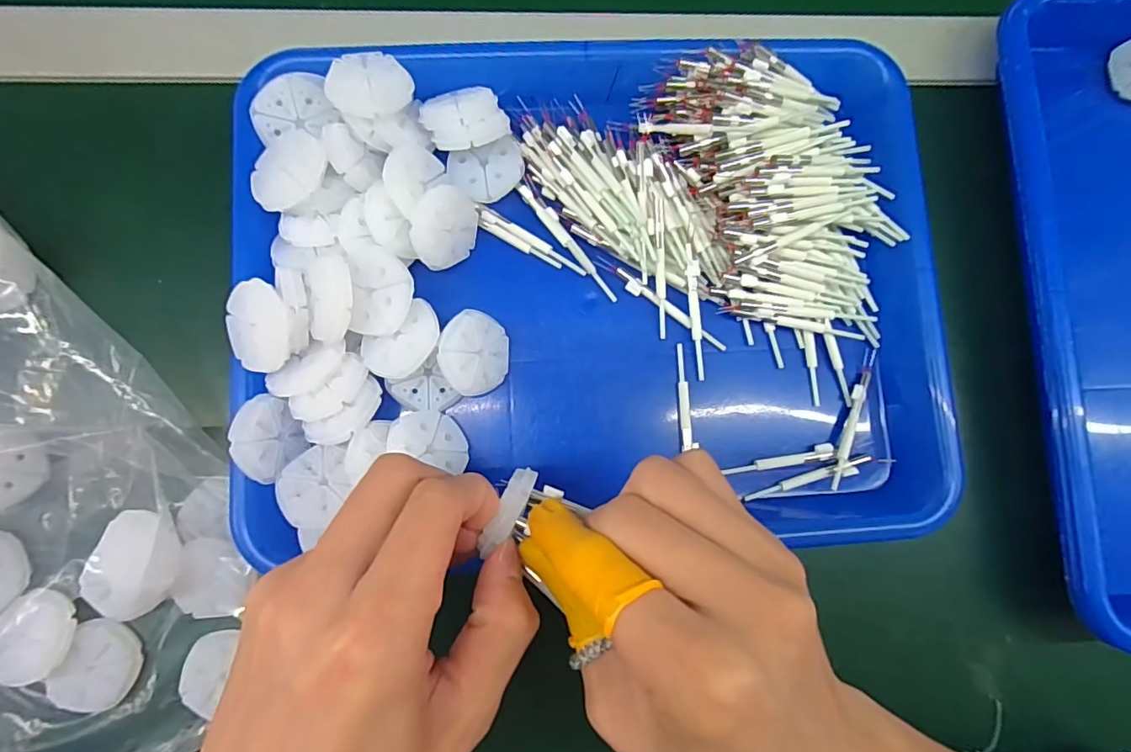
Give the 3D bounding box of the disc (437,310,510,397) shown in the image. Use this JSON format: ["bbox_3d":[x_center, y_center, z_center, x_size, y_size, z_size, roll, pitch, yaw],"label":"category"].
[{"bbox_3d":[-0.041,-0.011,0.249,0.036,0.004,0.037,0,91,-41],"label":"disc"}]

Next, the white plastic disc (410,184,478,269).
[{"bbox_3d":[-0.056,-0.070,0.254,0.006,0.035,0.038,23,85,33],"label":"white plastic disc"}]

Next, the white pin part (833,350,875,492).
[{"bbox_3d":[0.145,0.021,0.271,0.007,0.008,0.074,24,82,0],"label":"white pin part"}]

